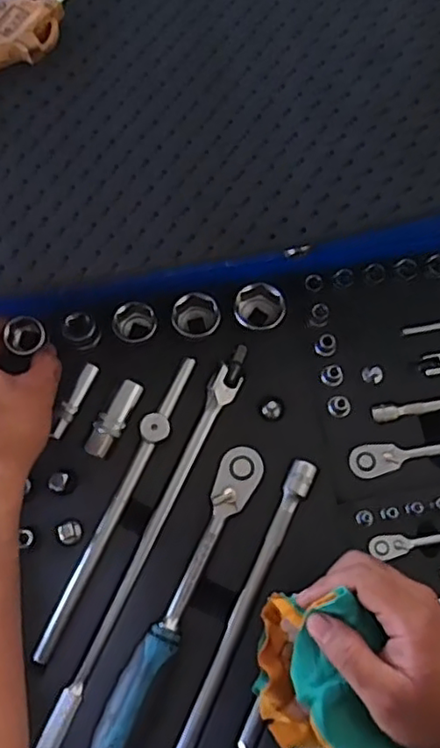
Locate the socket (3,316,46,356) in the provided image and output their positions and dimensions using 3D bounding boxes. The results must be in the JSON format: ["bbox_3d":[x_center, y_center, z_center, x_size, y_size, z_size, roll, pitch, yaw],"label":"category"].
[{"bbox_3d":[-0.151,-0.028,0.502,0.029,0.025,0.029,10,75,1],"label":"socket"}]

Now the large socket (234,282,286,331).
[{"bbox_3d":[0.033,-0.052,0.519,0.039,0.036,0.035,-38,78,-9],"label":"large socket"}]

